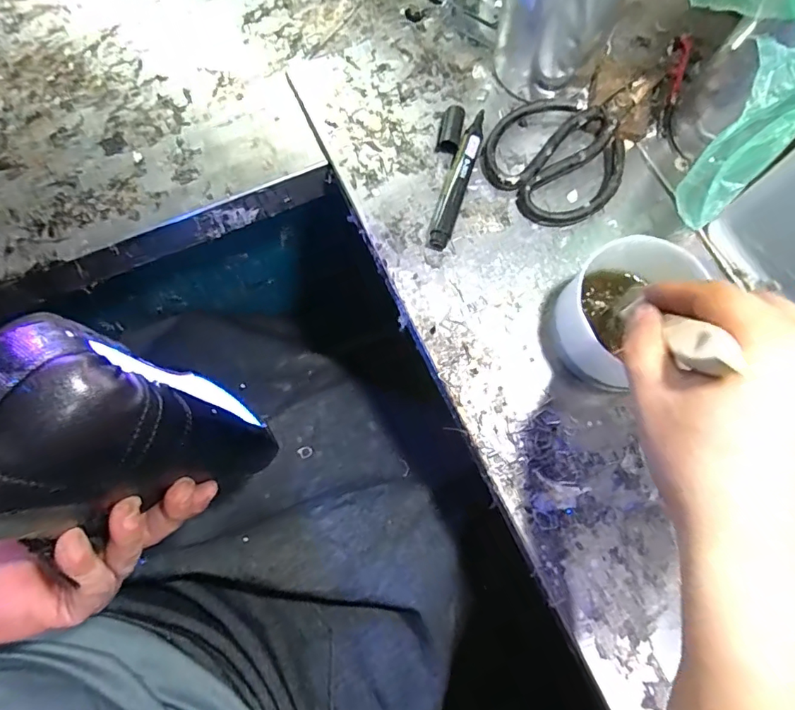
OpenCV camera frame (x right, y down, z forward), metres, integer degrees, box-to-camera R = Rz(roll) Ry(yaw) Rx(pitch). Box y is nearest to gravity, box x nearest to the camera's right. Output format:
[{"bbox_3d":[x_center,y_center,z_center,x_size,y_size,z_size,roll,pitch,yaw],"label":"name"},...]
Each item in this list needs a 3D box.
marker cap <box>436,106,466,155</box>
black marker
[{"bbox_3d":[0.043,-0.184,0.399,0.018,0.014,0.045,11,73,2],"label":"marker cap"},{"bbox_3d":[0.048,-0.141,0.388,0.017,0.017,0.124,18,74,4],"label":"black marker"}]

